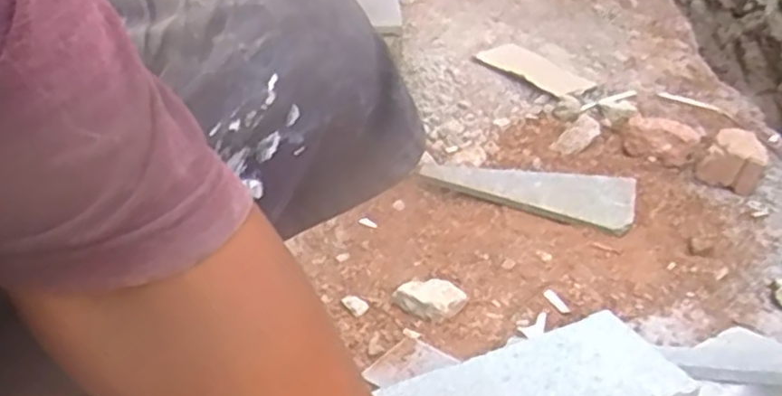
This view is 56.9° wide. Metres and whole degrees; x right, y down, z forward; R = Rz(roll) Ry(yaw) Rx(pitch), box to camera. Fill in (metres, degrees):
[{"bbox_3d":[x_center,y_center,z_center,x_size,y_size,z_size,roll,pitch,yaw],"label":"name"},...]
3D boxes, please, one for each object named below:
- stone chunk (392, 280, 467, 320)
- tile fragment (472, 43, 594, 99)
[{"bbox_3d":[0.043,0.114,0.808,0.079,0.025,0.048,3,38,3],"label":"stone chunk"},{"bbox_3d":[0.254,-0.242,1.324,0.085,0.019,0.238,-22,44,-27],"label":"tile fragment"}]

